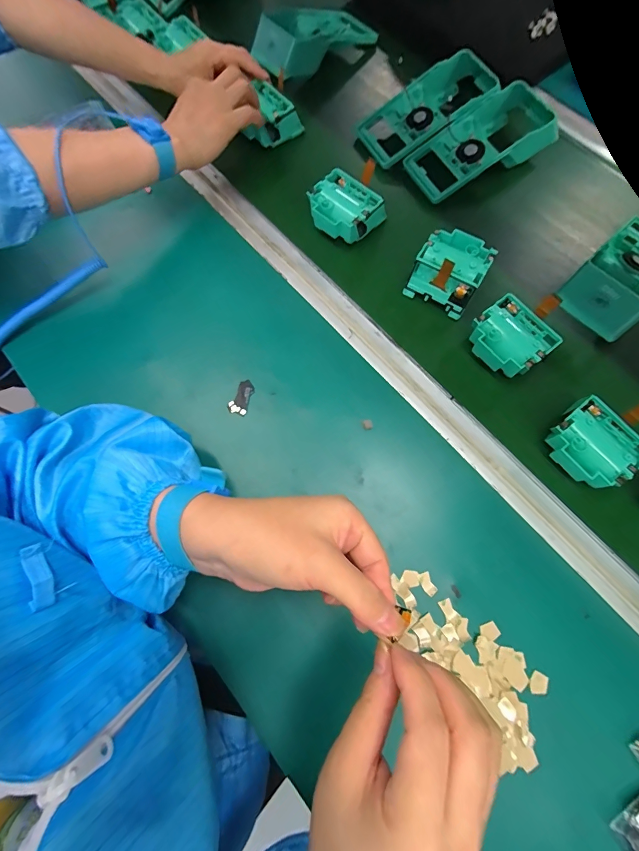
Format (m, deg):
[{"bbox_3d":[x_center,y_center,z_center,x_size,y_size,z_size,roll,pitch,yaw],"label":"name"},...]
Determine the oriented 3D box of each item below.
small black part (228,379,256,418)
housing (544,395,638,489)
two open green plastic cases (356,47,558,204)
[{"bbox_3d":[-0.083,-0.030,0.394,0.019,0.008,0.038,17,70,7],"label":"small black part"},{"bbox_3d":[0.260,0.021,0.354,0.066,0.034,0.076,-37,73,-13],"label":"housing"},{"bbox_3d":[0.181,-0.400,0.489,0.209,0.059,0.170,-23,70,-9],"label":"two open green plastic cases"}]

